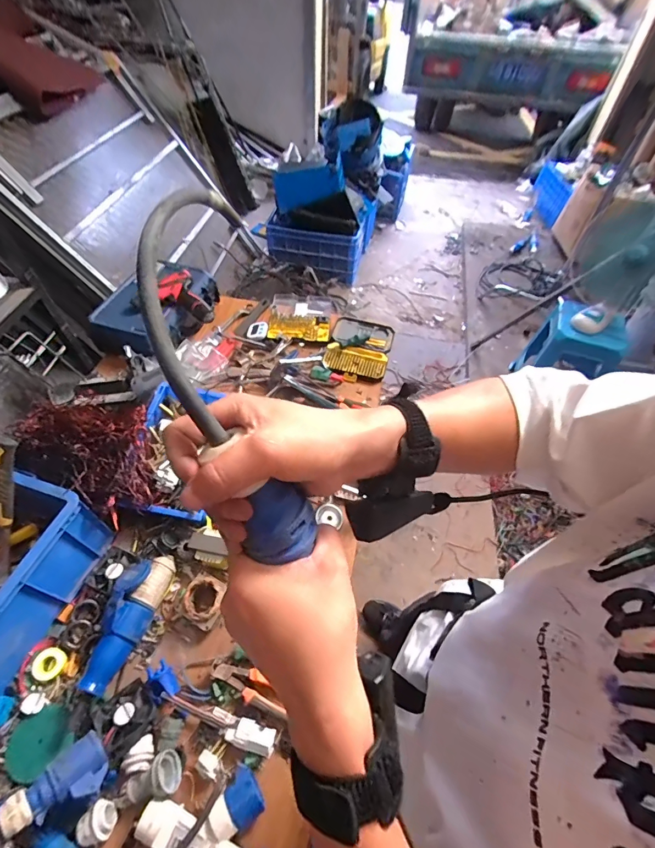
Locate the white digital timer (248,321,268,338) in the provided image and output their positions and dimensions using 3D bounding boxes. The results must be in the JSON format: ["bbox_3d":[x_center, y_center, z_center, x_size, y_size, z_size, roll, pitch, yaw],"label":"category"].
[{"bbox_3d":[-0.215,-0.291,1.203,0.061,0.013,0.070,5,53,3],"label":"white digital timer"}]

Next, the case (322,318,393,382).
[{"bbox_3d":[0.096,-0.232,1.184,0.183,0.033,0.250,12,54,8],"label":"case"}]

